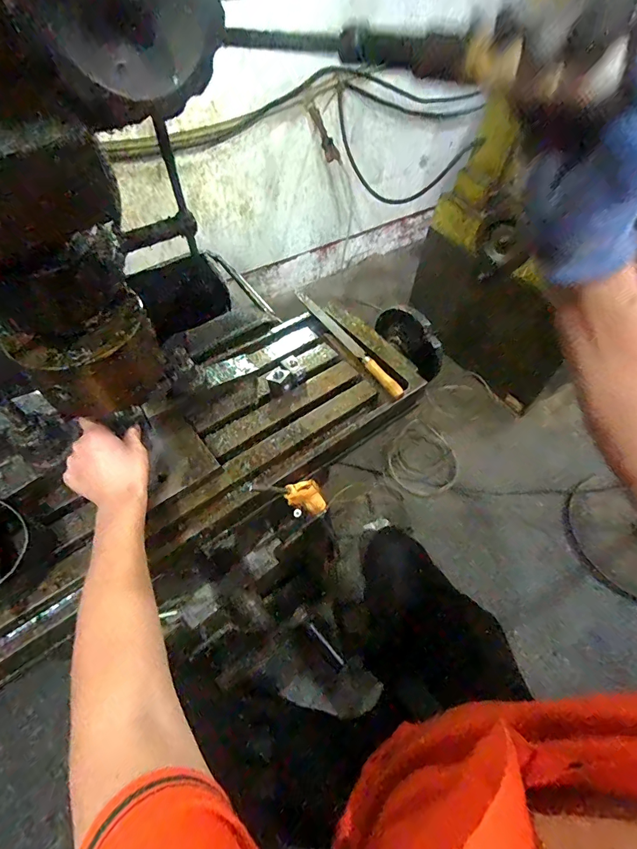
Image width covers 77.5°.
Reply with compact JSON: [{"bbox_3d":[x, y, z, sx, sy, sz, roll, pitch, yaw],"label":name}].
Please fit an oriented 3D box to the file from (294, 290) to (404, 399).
[{"bbox_3d":[0.043,-0.141,0.645,0.020,0.021,0.282,-26,60,-20],"label":"file"}]

